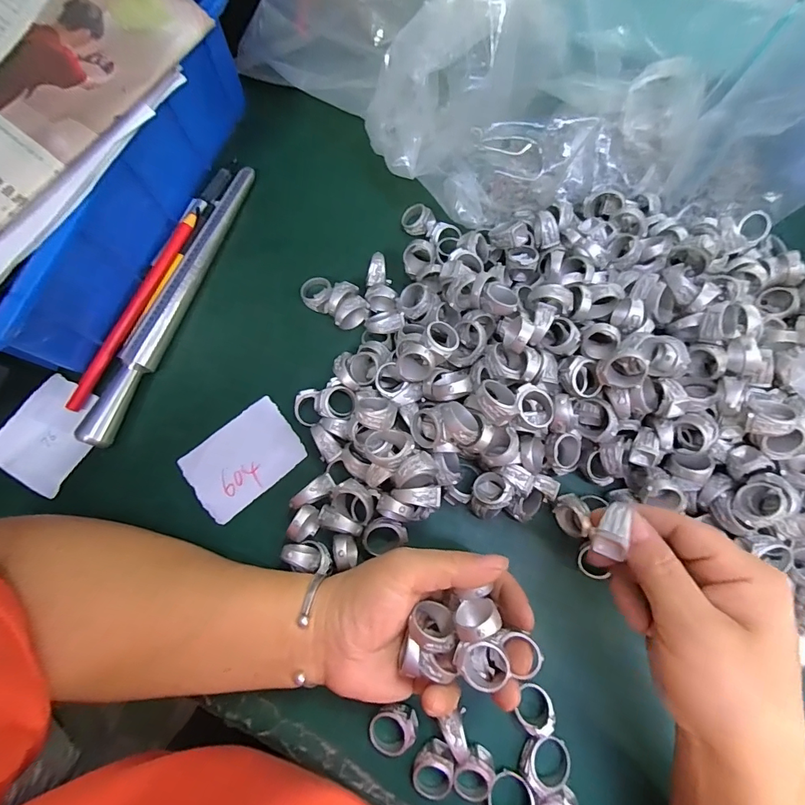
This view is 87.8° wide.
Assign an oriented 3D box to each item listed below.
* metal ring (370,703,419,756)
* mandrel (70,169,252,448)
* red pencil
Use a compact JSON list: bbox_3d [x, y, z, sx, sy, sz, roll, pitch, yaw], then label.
[{"bbox_3d":[-0.005,0.194,0.249,0.029,0.012,0.024,-44,80,-10],"label":"metal ring"},{"bbox_3d":[-0.171,-0.080,0.307,0.022,0.020,0.231,21,77,5],"label":"mandrel"},{"bbox_3d":[-0.195,-0.070,0.308,0.010,0.012,0.169,25,77,6],"label":"red pencil"}]

